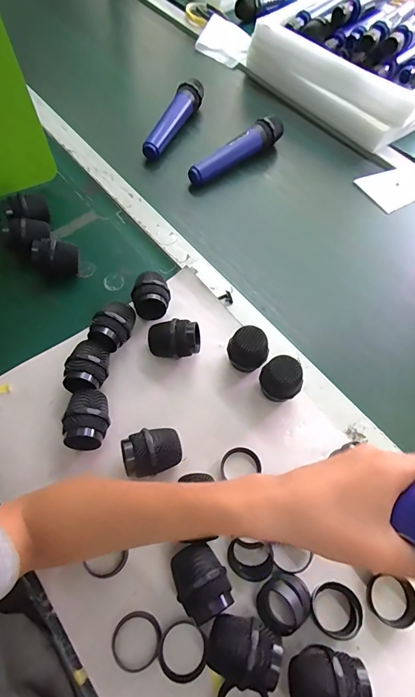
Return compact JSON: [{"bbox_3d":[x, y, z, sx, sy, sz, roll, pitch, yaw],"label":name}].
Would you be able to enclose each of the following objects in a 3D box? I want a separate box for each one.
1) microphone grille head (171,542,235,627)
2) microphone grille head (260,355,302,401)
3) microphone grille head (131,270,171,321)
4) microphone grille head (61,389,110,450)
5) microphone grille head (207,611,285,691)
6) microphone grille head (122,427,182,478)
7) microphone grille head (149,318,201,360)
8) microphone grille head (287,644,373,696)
[{"bbox_3d":[-0.005,0.214,0.342,0.047,0.047,0.060,-26,67,-16],"label":"microphone grille head"},{"bbox_3d":[0.084,0.039,0.432,0.038,0.060,0.044,-29,68,-17],"label":"microphone grille head"},{"bbox_3d":[-0.073,-0.068,0.483,0.048,0.048,0.061,-3,63,-5],"label":"microphone grille head"},{"bbox_3d":[-0.131,0.077,0.406,0.044,0.041,0.063,4,63,-1],"label":"microphone grille head"},{"bbox_3d":[0.032,0.259,0.320,0.058,0.046,0.045,5,63,-1],"label":"microphone grille head"},{"bbox_3d":[-0.058,0.111,0.392,0.059,0.044,0.046,-10,64,-8],"label":"microphone grille head"},{"bbox_3d":[-0.040,-0.010,0.457,0.060,0.046,0.041,5,63,-1],"label":"microphone grille head"},{"bbox_3d":[0.099,0.281,0.313,0.060,0.052,0.046,11,63,2],"label":"microphone grille head"}]

